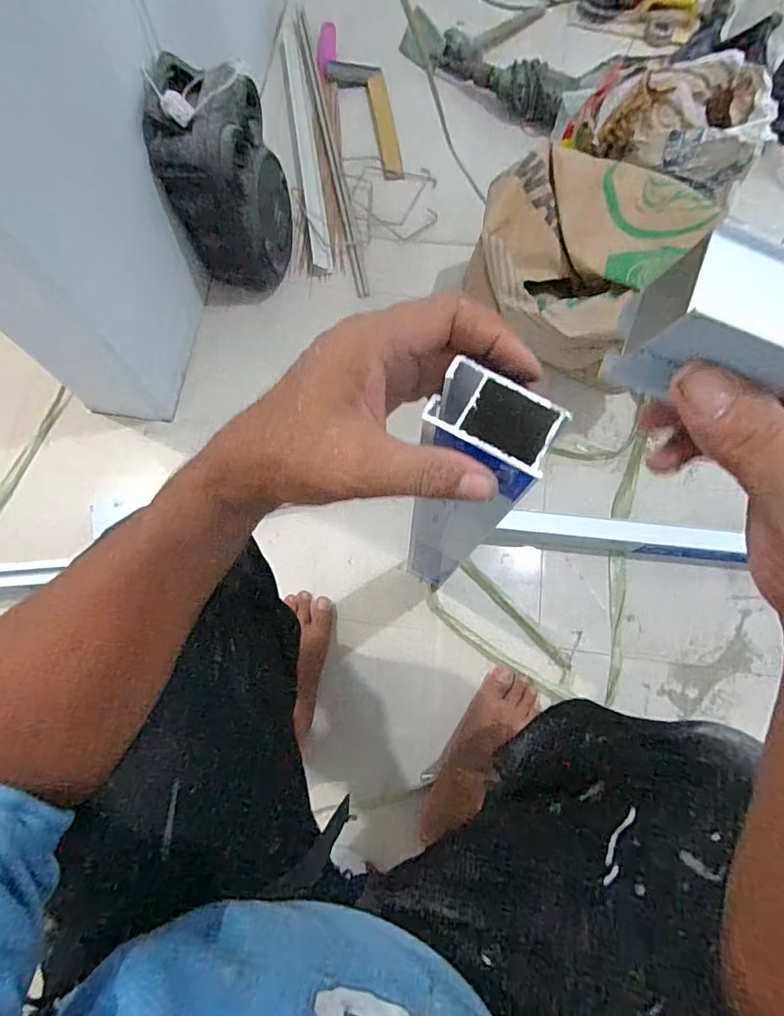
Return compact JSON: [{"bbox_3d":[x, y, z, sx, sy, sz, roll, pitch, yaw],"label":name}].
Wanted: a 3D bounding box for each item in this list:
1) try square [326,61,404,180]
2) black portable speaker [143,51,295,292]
[{"bbox_3d":[-0.053,-0.798,1.037,0.112,0.021,0.301,-10,75,-5],"label":"try square"},{"bbox_3d":[-0.260,-0.507,0.808,0.132,0.293,0.190,10,74,1],"label":"black portable speaker"}]

